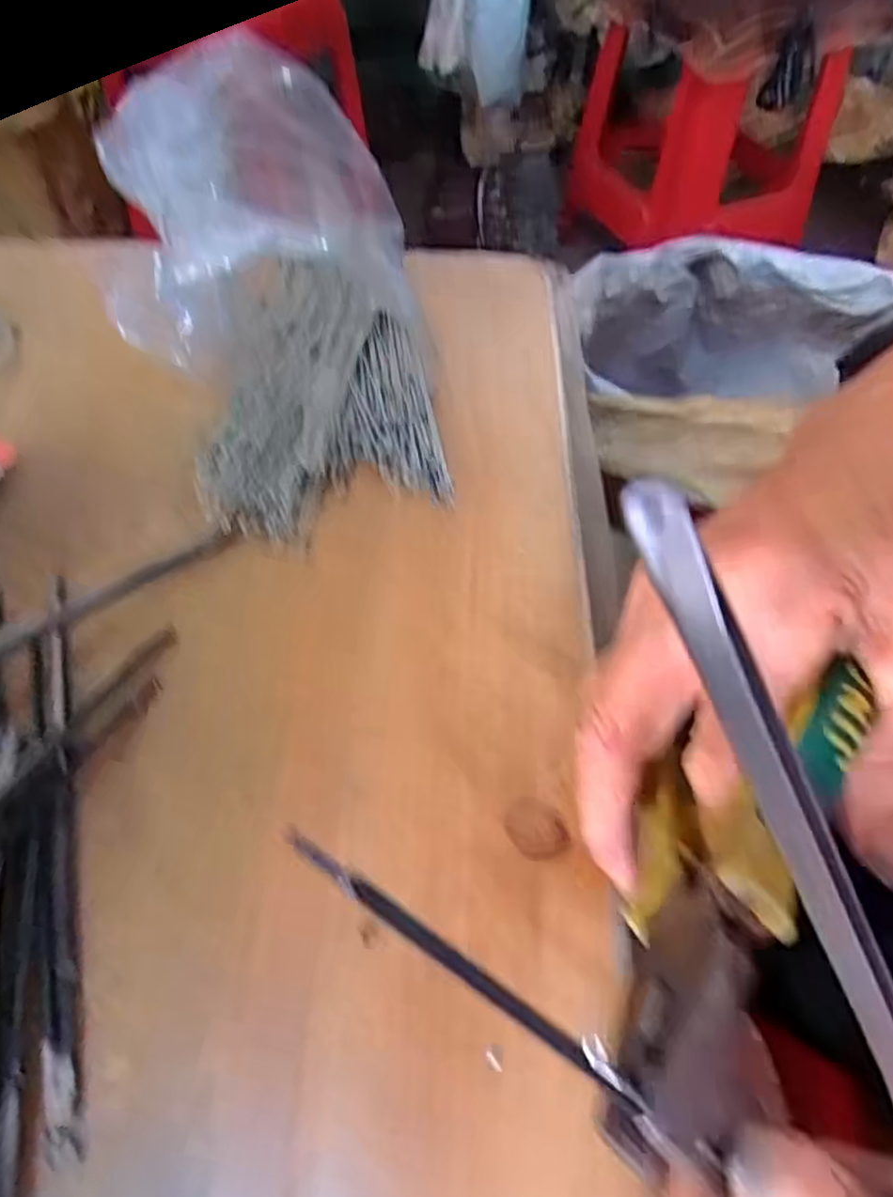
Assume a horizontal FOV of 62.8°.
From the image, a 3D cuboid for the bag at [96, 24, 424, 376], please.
[{"bbox_3d":[-0.084,-0.178,0.336,0.134,0.094,0.132,-5,54,-3],"label":"bag"}]

